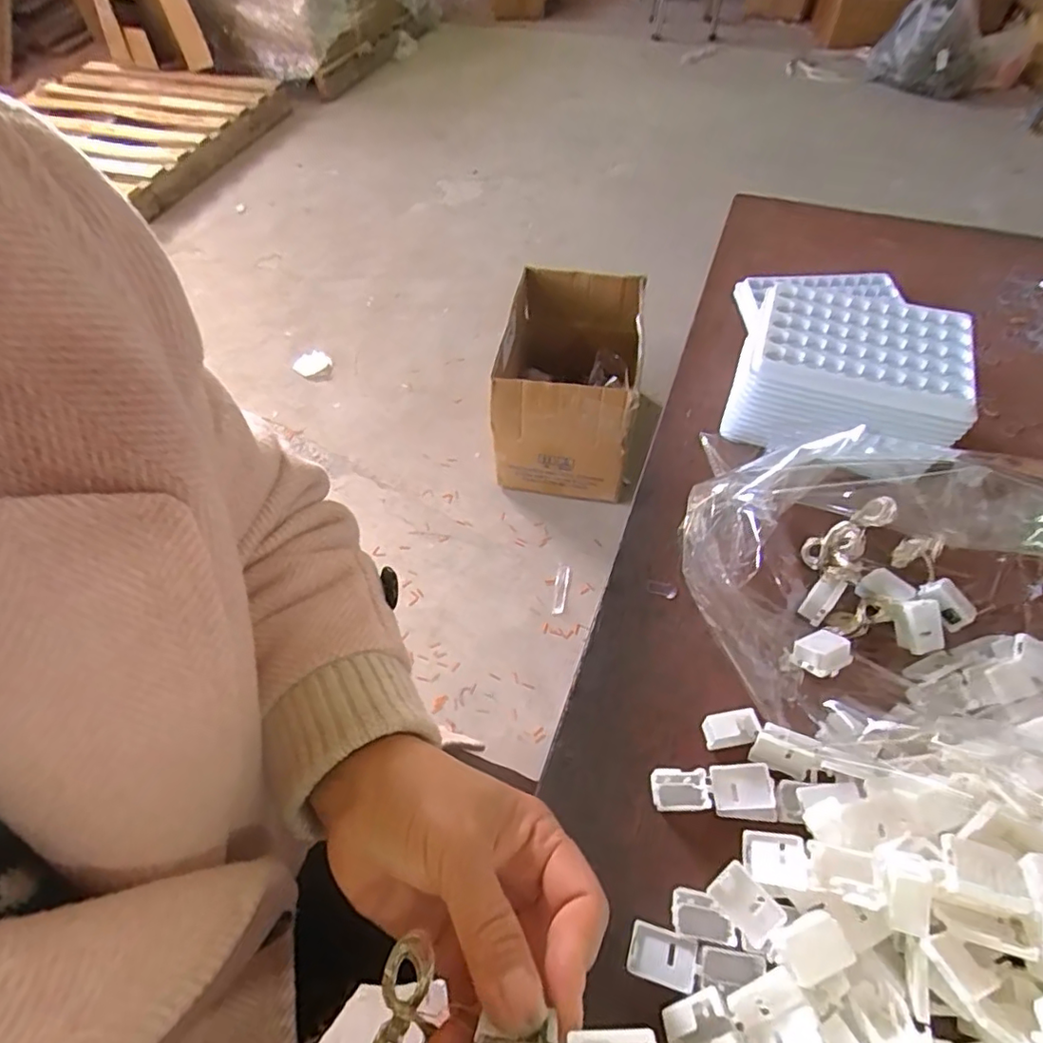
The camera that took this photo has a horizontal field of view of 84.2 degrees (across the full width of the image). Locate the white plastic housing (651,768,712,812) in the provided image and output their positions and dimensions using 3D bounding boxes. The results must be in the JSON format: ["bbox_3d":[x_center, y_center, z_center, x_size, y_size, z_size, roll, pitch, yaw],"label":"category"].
[{"bbox_3d":[0.078,0.133,0.285,0.026,0.010,0.018,1,56,3],"label":"white plastic housing"}]

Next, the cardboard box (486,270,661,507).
[{"bbox_3d":[0.105,-0.296,1.265,0.287,0.302,0.408,3,56,4],"label":"cardboard box"}]

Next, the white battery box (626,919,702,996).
[{"bbox_3d":[0.061,0.187,0.247,0.028,0.008,0.020,16,58,13],"label":"white battery box"}]

